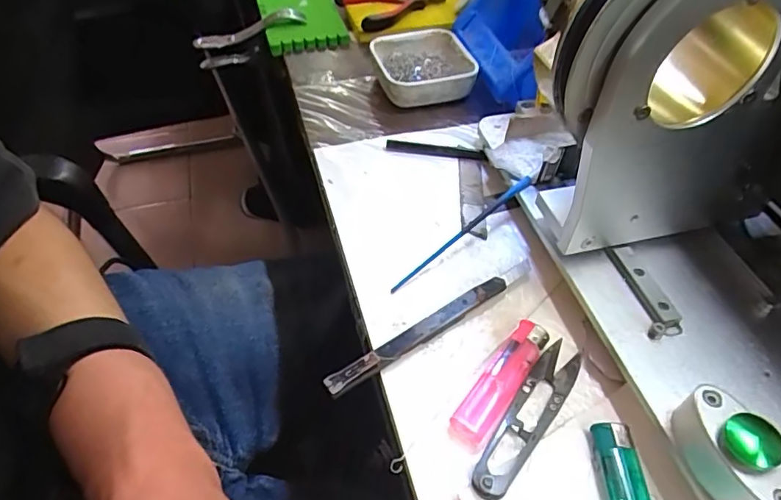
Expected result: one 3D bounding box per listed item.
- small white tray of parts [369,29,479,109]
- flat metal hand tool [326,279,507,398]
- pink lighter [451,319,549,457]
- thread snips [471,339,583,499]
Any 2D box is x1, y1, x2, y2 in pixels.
[{"bbox_3d":[0.030,-0.172,0.493,0.084,0.033,0.101,-11,49,-10],"label":"small white tray of parts"},{"bbox_3d":[0.019,0.047,0.311,0.127,0.009,0.011,-28,54,-24],"label":"flat metal hand tool"},{"bbox_3d":[0.061,0.070,0.291,0.021,0.011,0.082,30,54,24],"label":"pink lighter"},{"bbox_3d":[0.074,0.086,0.280,0.022,0.005,0.099,28,53,23],"label":"thread snips"}]

